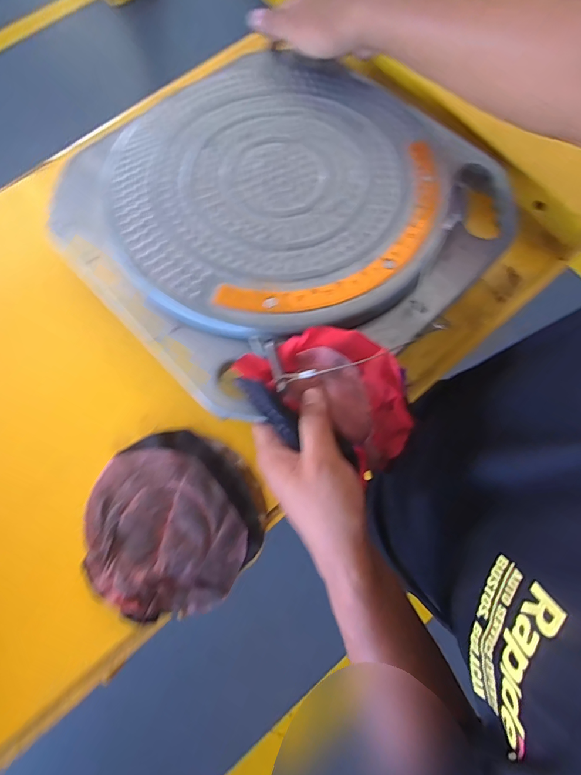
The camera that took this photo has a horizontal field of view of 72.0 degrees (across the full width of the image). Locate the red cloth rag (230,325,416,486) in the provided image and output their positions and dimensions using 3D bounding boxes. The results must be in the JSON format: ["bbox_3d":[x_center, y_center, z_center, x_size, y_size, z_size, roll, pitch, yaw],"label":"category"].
[{"bbox_3d":[0.032,0.002,0.323,0.143,0.042,0.098,25,77,5],"label":"red cloth rag"}]

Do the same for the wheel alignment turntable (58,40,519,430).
[{"bbox_3d":[-0.012,-0.188,0.392,0.374,0.042,0.373,-42,80,-10],"label":"wheel alignment turntable"}]

